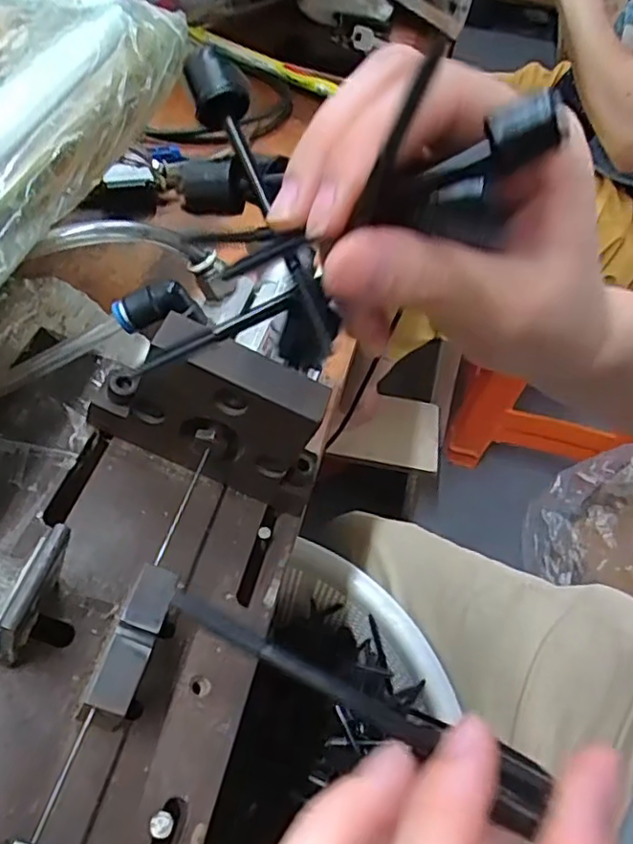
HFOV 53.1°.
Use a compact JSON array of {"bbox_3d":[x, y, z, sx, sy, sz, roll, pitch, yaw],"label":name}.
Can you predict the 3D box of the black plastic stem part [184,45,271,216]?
[{"bbox_3d":[-0.022,-0.077,0.168,0.011,0.013,0.046,-23,89,-23],"label":"black plastic stem part"}]

